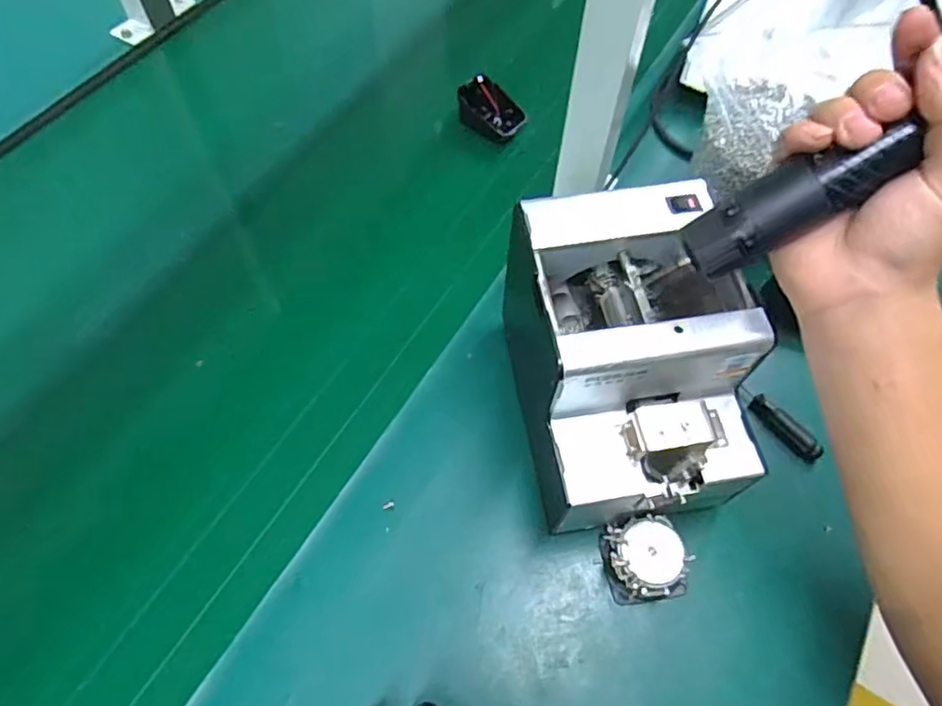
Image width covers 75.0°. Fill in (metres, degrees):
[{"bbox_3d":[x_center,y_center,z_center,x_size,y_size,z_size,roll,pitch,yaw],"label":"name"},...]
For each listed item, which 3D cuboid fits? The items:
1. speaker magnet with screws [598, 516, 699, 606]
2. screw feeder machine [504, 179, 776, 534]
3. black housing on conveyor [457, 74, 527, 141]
[{"bbox_3d":[0.116,0.135,0.405,0.052,0.033,0.049,-5,61,-3],"label":"speaker magnet with screws"},{"bbox_3d":[0.100,0.010,0.411,0.142,0.147,0.178,-9,60,-6],"label":"screw feeder machine"},{"bbox_3d":[0.021,-0.251,0.621,0.066,0.045,0.046,31,66,16],"label":"black housing on conveyor"}]

